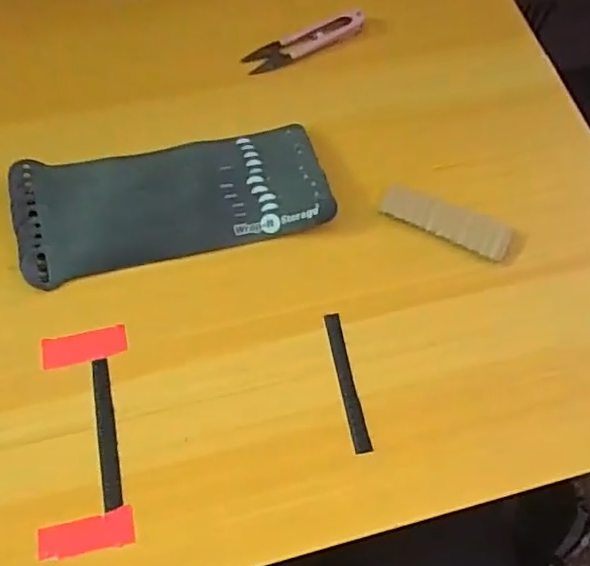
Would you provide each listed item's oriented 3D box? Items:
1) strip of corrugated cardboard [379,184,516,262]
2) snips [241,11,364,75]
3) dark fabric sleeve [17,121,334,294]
[{"bbox_3d":[0.099,-0.039,0.393,0.086,0.011,0.025,23,67,7],"label":"strip of corrugated cardboard"},{"bbox_3d":[0.008,-0.185,0.456,0.098,0.011,0.023,-26,70,-14],"label":"snips"},{"bbox_3d":[-0.079,-0.057,0.393,0.195,0.017,0.085,-14,67,-9],"label":"dark fabric sleeve"}]

